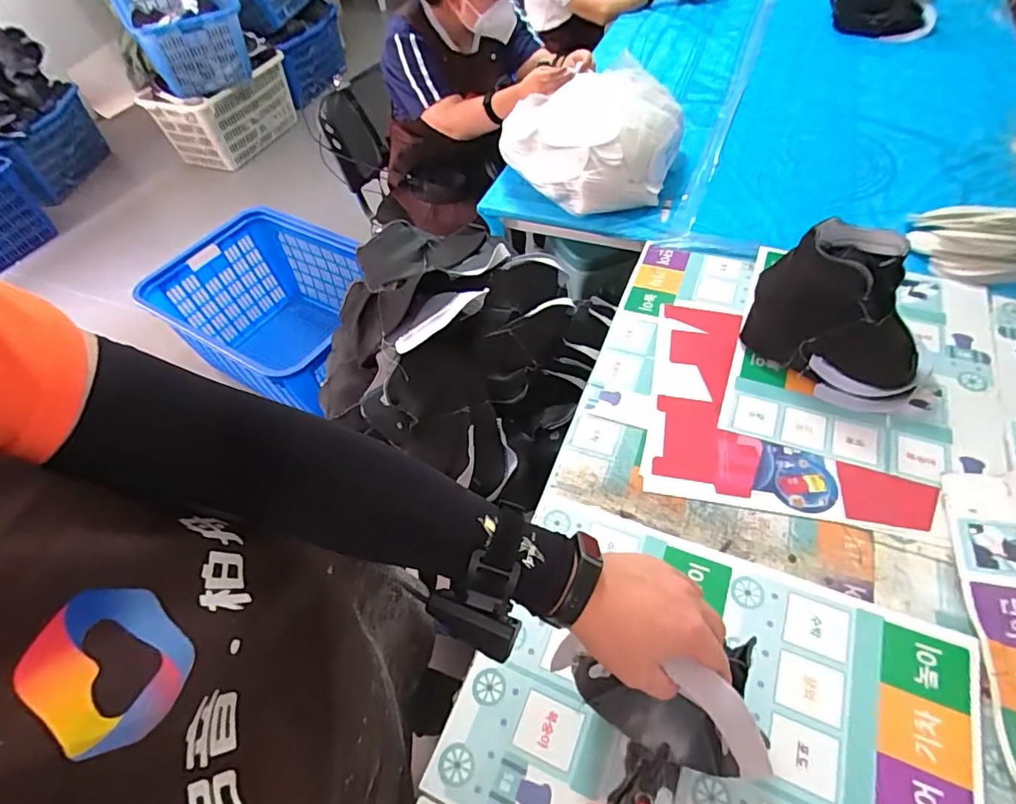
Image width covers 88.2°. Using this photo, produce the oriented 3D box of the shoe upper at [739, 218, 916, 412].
[{"bbox_3d":[0.534,-0.139,0.828,0.149,0.204,0.258,-34,57,-19],"label":"shoe upper"}]

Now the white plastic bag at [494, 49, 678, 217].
[{"bbox_3d":[0.201,-0.593,1.209,0.389,0.197,0.329,-19,54,-8],"label":"white plastic bag"}]

